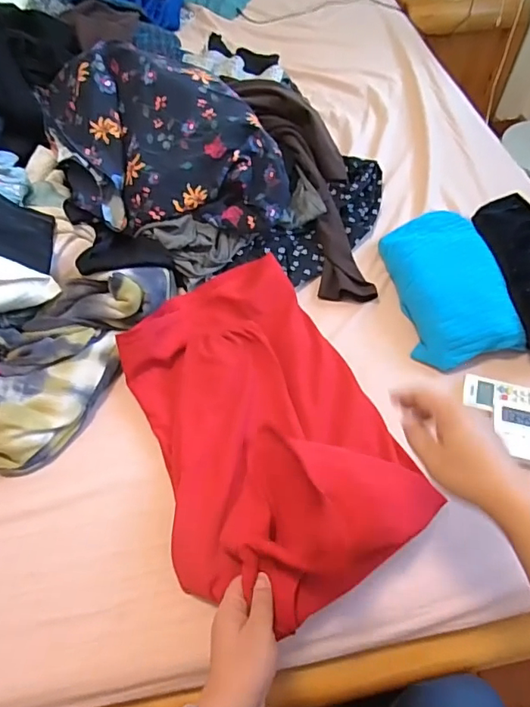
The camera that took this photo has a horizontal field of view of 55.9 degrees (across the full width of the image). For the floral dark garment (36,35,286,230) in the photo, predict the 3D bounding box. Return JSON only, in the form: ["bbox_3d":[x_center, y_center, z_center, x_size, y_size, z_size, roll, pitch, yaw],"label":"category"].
[{"bbox_3d":[-0.183,-0.364,0.844,0.327,0.132,0.427,-21,59,-13],"label":"floral dark garment"}]

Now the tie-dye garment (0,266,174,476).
[{"bbox_3d":[-0.292,-0.017,0.711,0.172,0.069,0.352,23,60,15],"label":"tie-dye garment"}]

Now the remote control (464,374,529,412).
[{"bbox_3d":[0.343,0.067,0.694,0.129,0.020,0.055,17,58,12],"label":"remote control"}]

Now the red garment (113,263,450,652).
[{"bbox_3d":[-0.016,0.052,0.625,0.290,0.139,0.469,-22,59,-13],"label":"red garment"}]

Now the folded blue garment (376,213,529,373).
[{"bbox_3d":[0.289,-0.120,0.802,0.157,0.040,0.305,-5,56,-3],"label":"folded blue garment"}]

